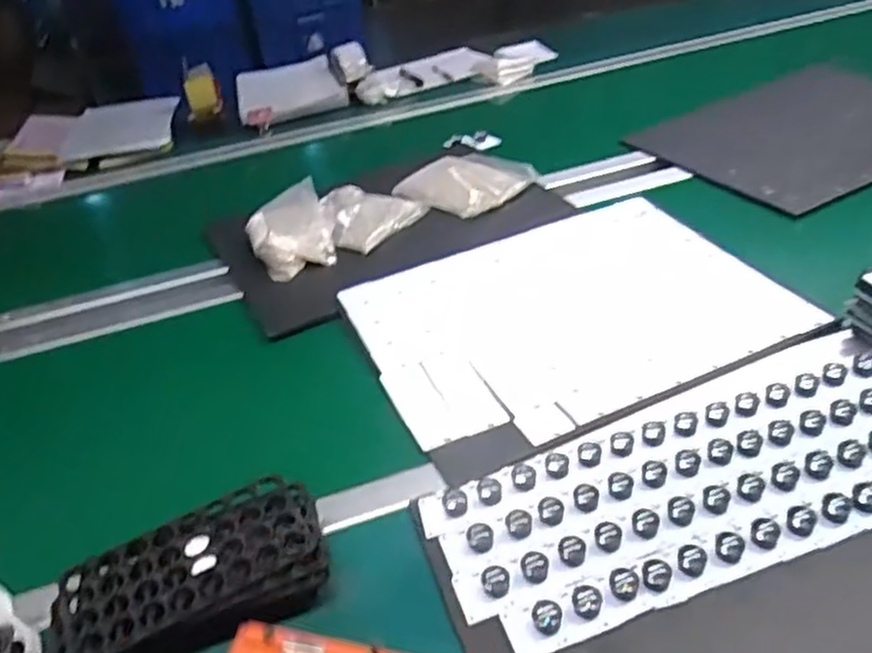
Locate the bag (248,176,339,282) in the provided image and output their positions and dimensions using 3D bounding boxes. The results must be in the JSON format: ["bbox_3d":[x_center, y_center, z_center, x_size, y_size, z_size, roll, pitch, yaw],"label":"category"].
[{"bbox_3d":[-0.215,-0.140,1.071,0.117,0.054,0.177,-16,38,-11],"label":"bag"}]

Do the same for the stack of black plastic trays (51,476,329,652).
[{"bbox_3d":[-0.205,0.217,0.609,0.231,0.046,0.124,-20,39,-16],"label":"stack of black plastic trays"}]

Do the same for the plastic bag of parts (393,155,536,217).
[{"bbox_3d":[0.050,-0.234,1.163,0.175,0.028,0.173,-33,44,-29],"label":"plastic bag of parts"}]

